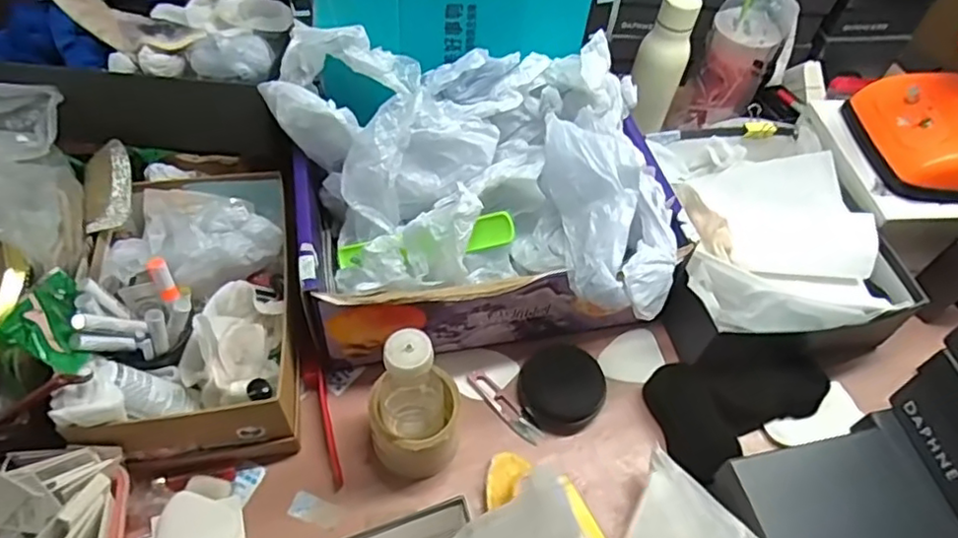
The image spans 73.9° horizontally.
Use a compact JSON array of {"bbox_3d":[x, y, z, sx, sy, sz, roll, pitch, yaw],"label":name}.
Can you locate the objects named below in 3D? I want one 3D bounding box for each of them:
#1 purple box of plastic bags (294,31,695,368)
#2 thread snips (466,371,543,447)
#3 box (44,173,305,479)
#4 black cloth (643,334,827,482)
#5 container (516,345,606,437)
[{"bbox_3d":[0.005,-0.070,0.698,0.380,0.218,0.284,3,52,-3],"label":"purple box of plastic bags"},{"bbox_3d":[0.028,0.150,0.695,0.023,0.004,0.104,-34,62,-27],"label":"thread snips"},{"bbox_3d":[-0.301,0.024,0.658,0.205,0.132,0.317,-8,54,-11],"label":"box"},{"bbox_3d":[0.278,0.128,0.684,0.184,0.074,0.114,-20,57,-20],"label":"black cloth"},{"bbox_3d":[0.089,0.128,0.686,0.091,0.040,0.086,3,52,-3],"label":"container"}]

